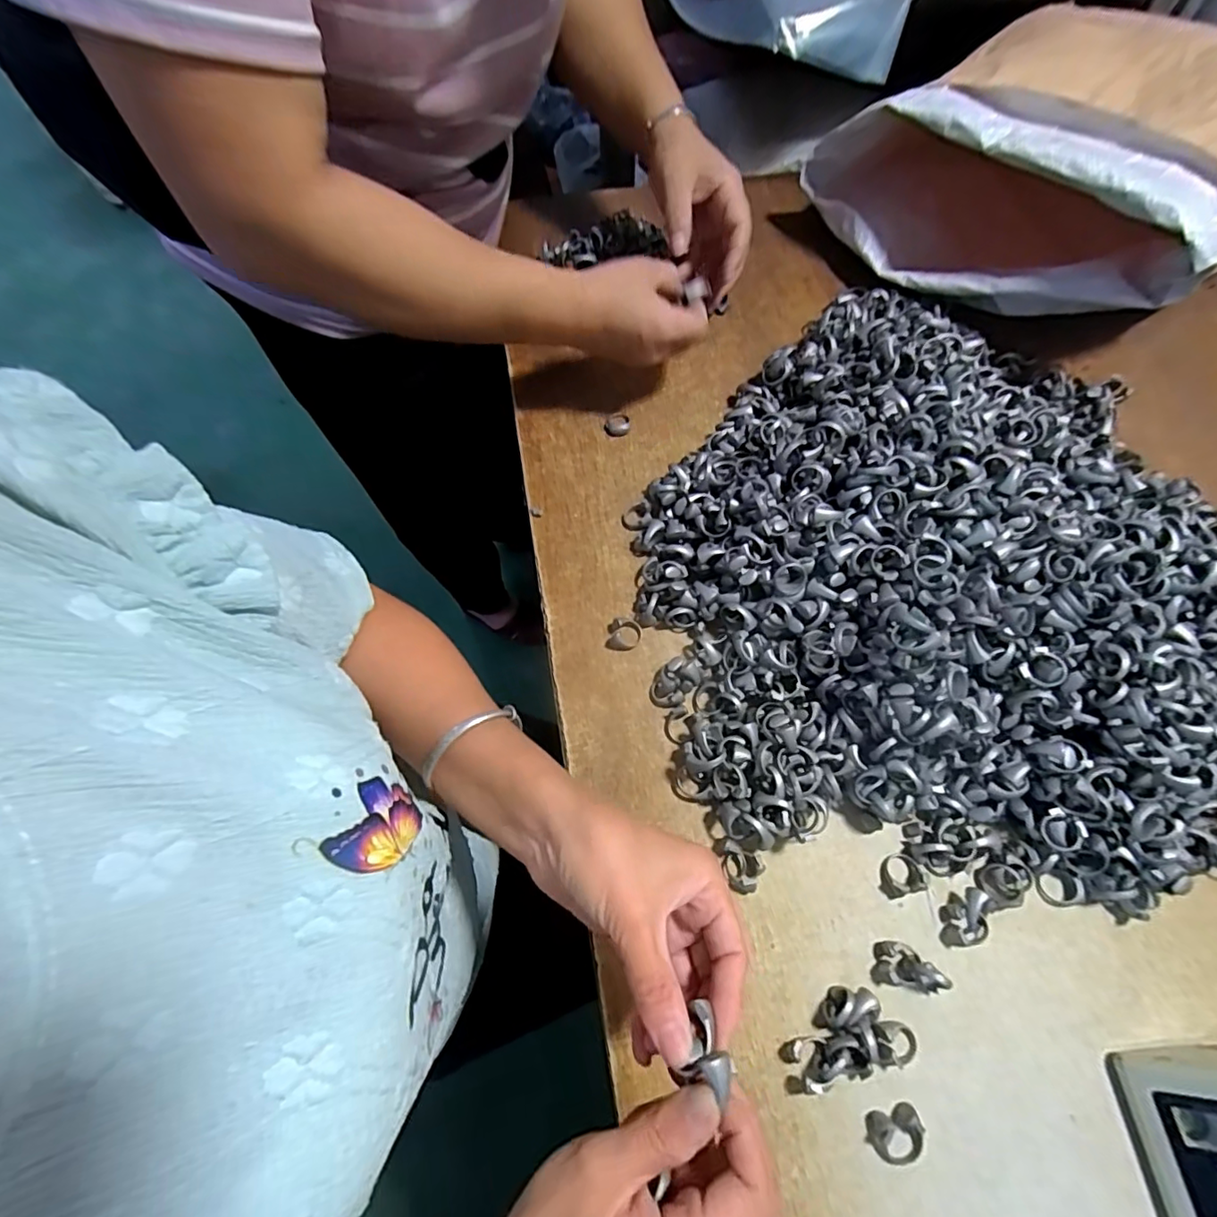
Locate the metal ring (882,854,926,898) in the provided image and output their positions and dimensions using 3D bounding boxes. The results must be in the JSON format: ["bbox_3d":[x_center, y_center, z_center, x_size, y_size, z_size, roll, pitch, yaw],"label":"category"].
[{"bbox_3d":[0.183,0.165,0.349,0.027,0.013,0.022,-18,69,-8],"label":"metal ring"}]

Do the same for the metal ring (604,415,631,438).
[{"bbox_3d":[0.008,-0.160,0.493,0.022,0.007,0.023,0,67,0],"label":"metal ring"}]

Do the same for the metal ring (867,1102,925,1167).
[{"bbox_3d":[0.155,0.285,0.302,0.028,0.010,0.025,-9,68,-4],"label":"metal ring"}]

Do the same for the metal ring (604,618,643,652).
[{"bbox_3d":[0.012,0.019,0.414,0.026,0.007,0.023,4,67,1],"label":"metal ring"}]

